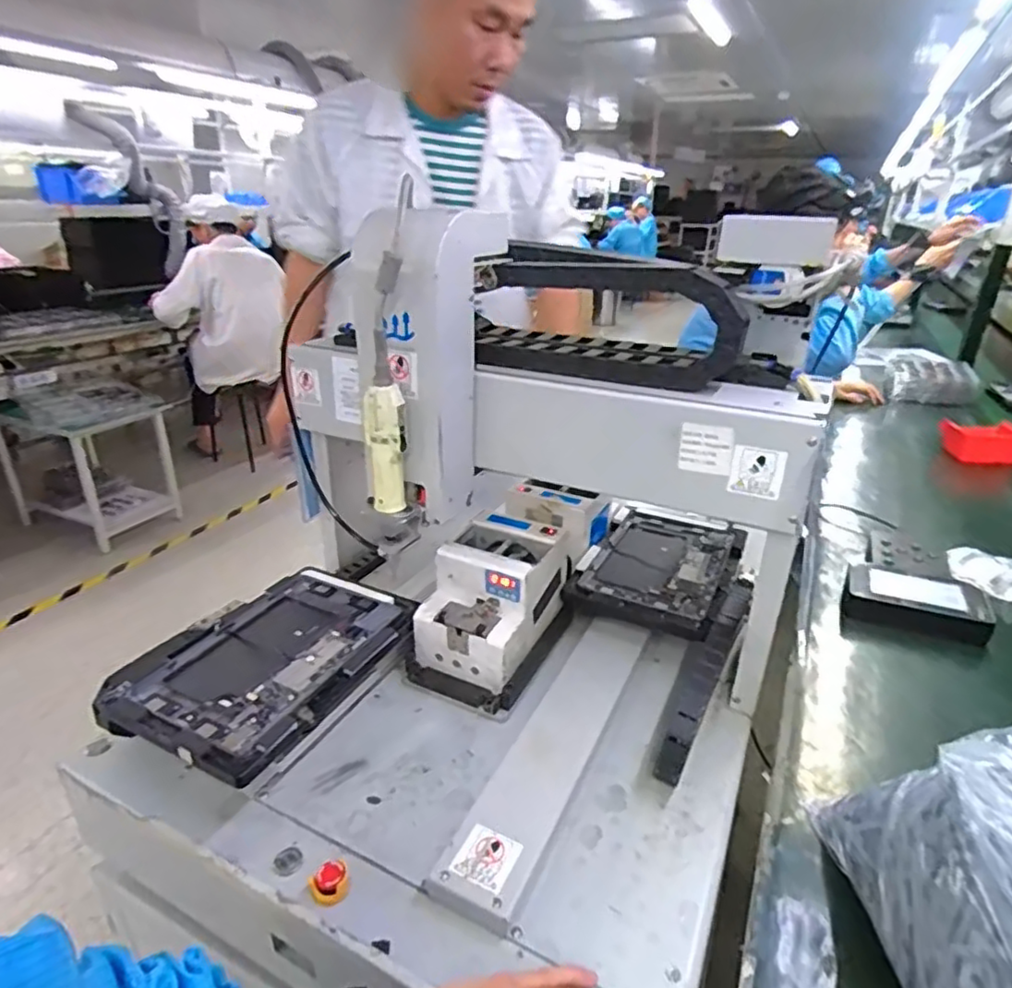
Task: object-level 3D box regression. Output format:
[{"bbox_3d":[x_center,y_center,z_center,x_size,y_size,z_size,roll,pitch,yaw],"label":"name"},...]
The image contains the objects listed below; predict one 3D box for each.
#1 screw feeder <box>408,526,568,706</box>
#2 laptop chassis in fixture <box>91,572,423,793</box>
[{"bbox_3d":[-0.013,0.134,0.801,0.131,0.144,0.203,15,28,26],"label":"screw feeder"},{"bbox_3d":[-0.265,0.191,0.723,0.221,0.047,0.303,14,28,26],"label":"laptop chassis in fixture"}]

